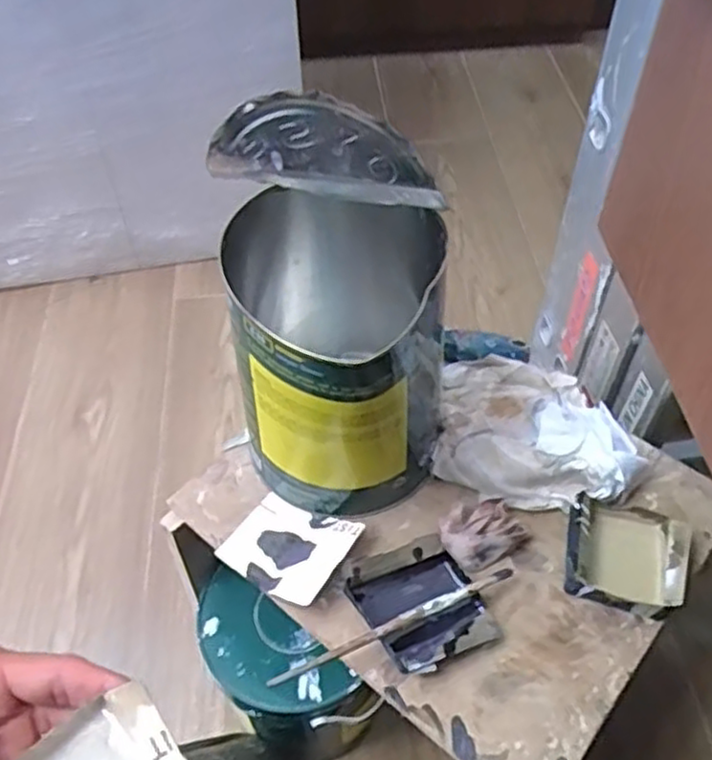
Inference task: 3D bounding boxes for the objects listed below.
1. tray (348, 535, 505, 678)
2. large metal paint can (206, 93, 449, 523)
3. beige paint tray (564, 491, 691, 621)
[{"bbox_3d":[0.049,0.162,0.529,0.083,0.032,0.083,-22,53,-16],"label":"tray"},{"bbox_3d":[-0.010,-0.045,0.516,0.161,0.299,0.170,-1,51,1],"label":"large metal paint can"},{"bbox_3d":[0.203,0.130,0.557,0.088,0.033,0.085,12,52,11],"label":"beige paint tray"}]

